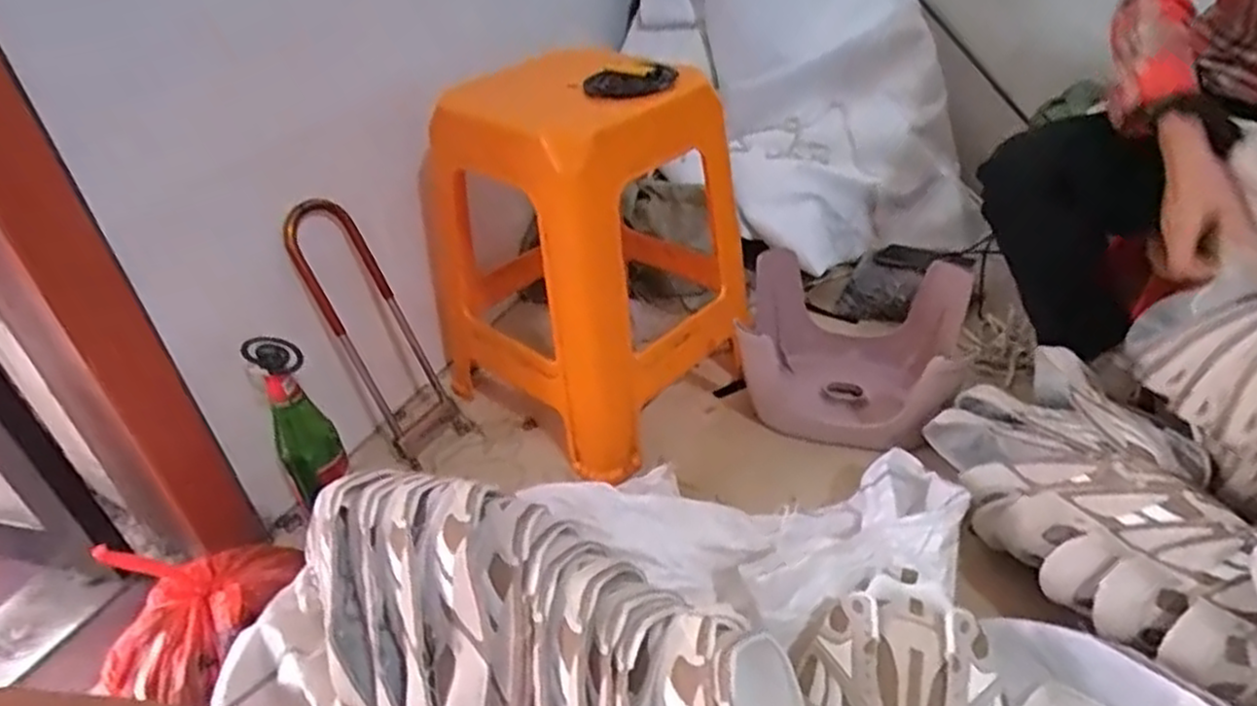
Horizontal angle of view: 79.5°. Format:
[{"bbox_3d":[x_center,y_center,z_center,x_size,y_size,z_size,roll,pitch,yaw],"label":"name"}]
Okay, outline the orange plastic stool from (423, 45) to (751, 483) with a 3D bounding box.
[{"bbox_3d":[-0.066,-0.159,1.066,0.351,0.435,0.375,-33,45,-32],"label":"orange plastic stool"}]

